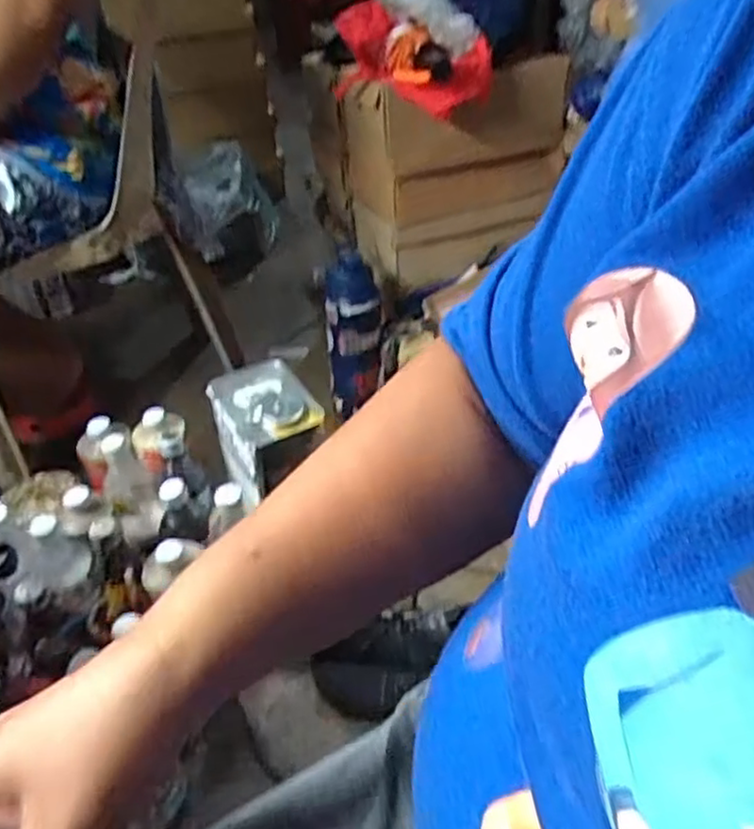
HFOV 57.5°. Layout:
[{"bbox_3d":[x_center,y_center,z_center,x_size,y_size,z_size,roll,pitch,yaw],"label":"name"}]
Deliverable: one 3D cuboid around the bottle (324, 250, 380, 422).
[{"bbox_3d":[-0.036,-0.120,1.108,0.086,0.266,0.068,0,39,3],"label":"bottle"}]

